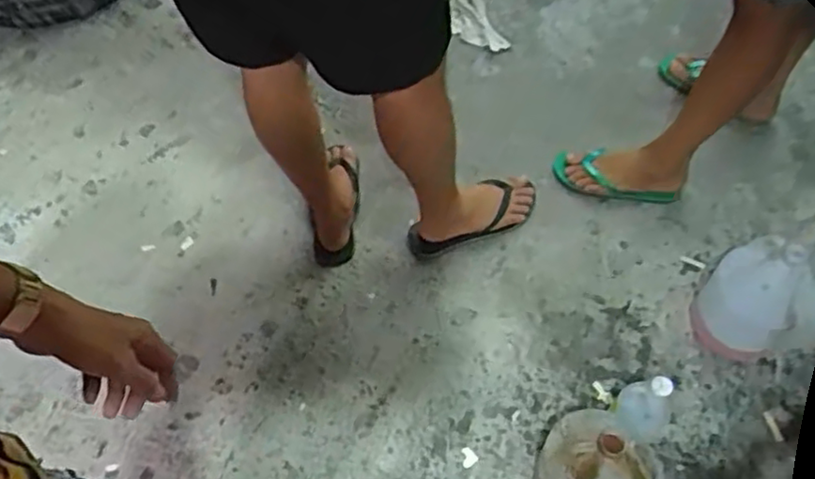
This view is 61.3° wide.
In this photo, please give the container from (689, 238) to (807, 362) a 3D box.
[{"bbox_3d":[0.584,0.091,1.169,0.141,0.281,0.156,28,58,21],"label":"container"}]

